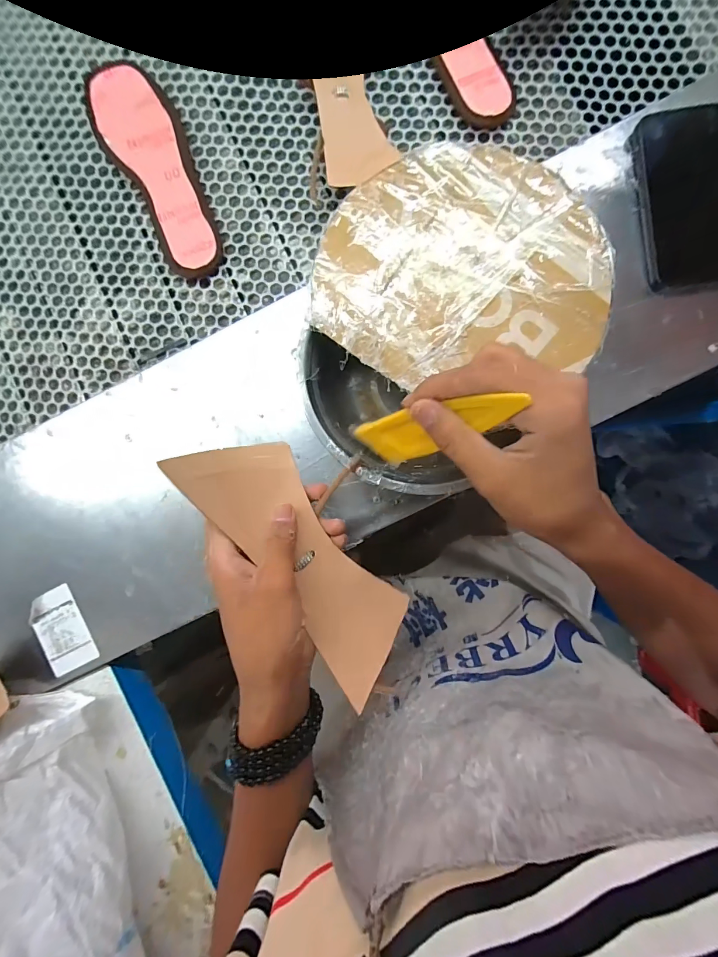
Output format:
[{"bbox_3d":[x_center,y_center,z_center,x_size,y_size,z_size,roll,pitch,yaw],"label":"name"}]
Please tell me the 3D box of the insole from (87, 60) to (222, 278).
[{"bbox_3d":[-0.214,-0.335,0.393,0.074,0.015,0.256,-28,87,2],"label":"insole"}]

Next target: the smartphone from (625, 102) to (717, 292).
[{"bbox_3d":[0.297,-0.254,0.333,0.081,0.012,0.154,-8,87,3],"label":"smartphone"}]

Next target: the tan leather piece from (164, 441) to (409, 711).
[{"bbox_3d":[-0.039,0.058,0.271,0.076,0.017,0.205,-41,98,-36],"label":"tan leather piece"}]

